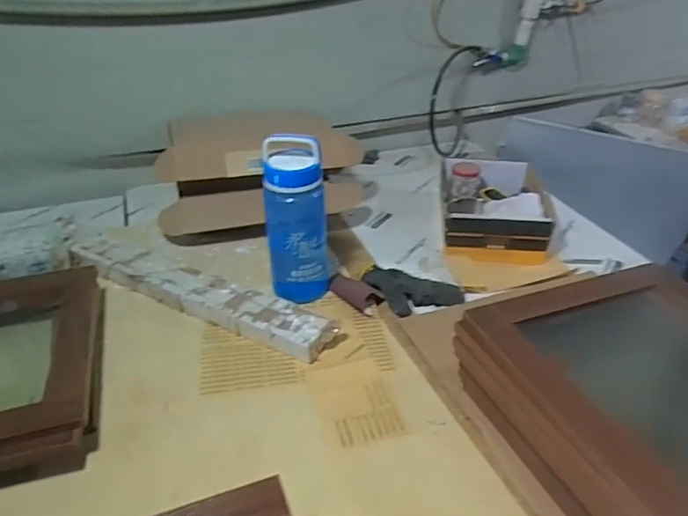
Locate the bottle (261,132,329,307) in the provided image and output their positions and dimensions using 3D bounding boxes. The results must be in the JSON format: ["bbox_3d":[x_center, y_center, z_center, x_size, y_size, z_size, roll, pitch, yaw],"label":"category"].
[{"bbox_3d":[-0.077,-0.052,0.878,0.097,0.291,0.075,-4,34,-6],"label":"bottle"}]

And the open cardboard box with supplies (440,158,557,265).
[{"bbox_3d":[0.324,-0.116,1.166,0.235,0.091,0.318,4,34,7],"label":"open cardboard box with supplies"}]

